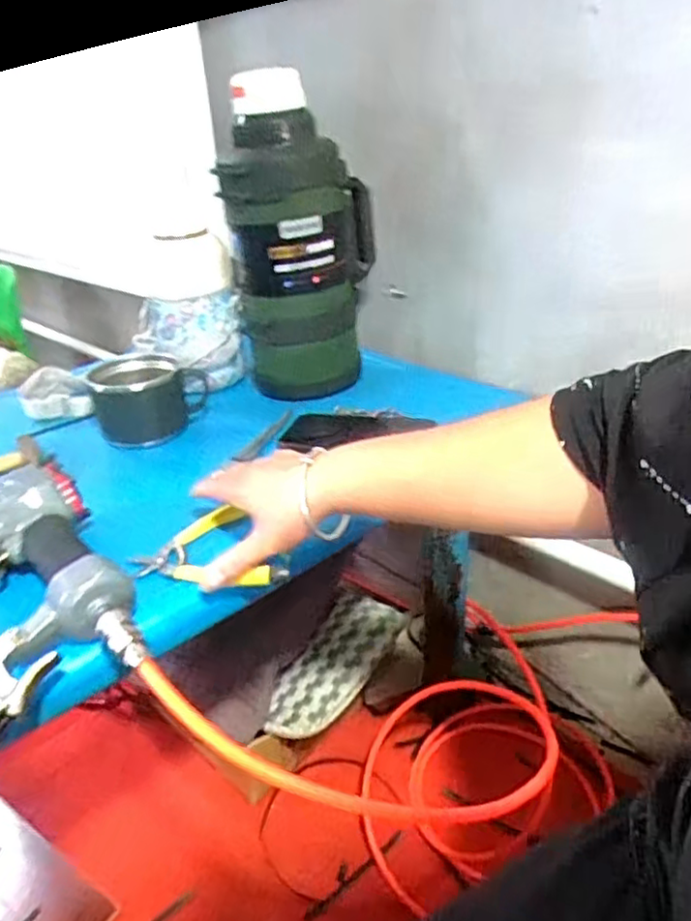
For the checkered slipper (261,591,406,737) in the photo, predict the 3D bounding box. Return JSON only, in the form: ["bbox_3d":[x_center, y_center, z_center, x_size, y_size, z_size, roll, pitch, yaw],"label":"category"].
[{"bbox_3d":[-0.011,0.282,0.906,0.115,0.051,0.235,12,32,27],"label":"checkered slipper"}]

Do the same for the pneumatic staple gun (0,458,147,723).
[{"bbox_3d":[-0.248,0.094,0.480,0.152,0.059,0.260,-22,33,-30],"label":"pneumatic staple gun"}]

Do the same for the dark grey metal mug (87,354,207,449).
[{"bbox_3d":[-0.237,-0.081,0.795,0.129,0.075,0.115,-9,29,-9],"label":"dark grey metal mug"}]

